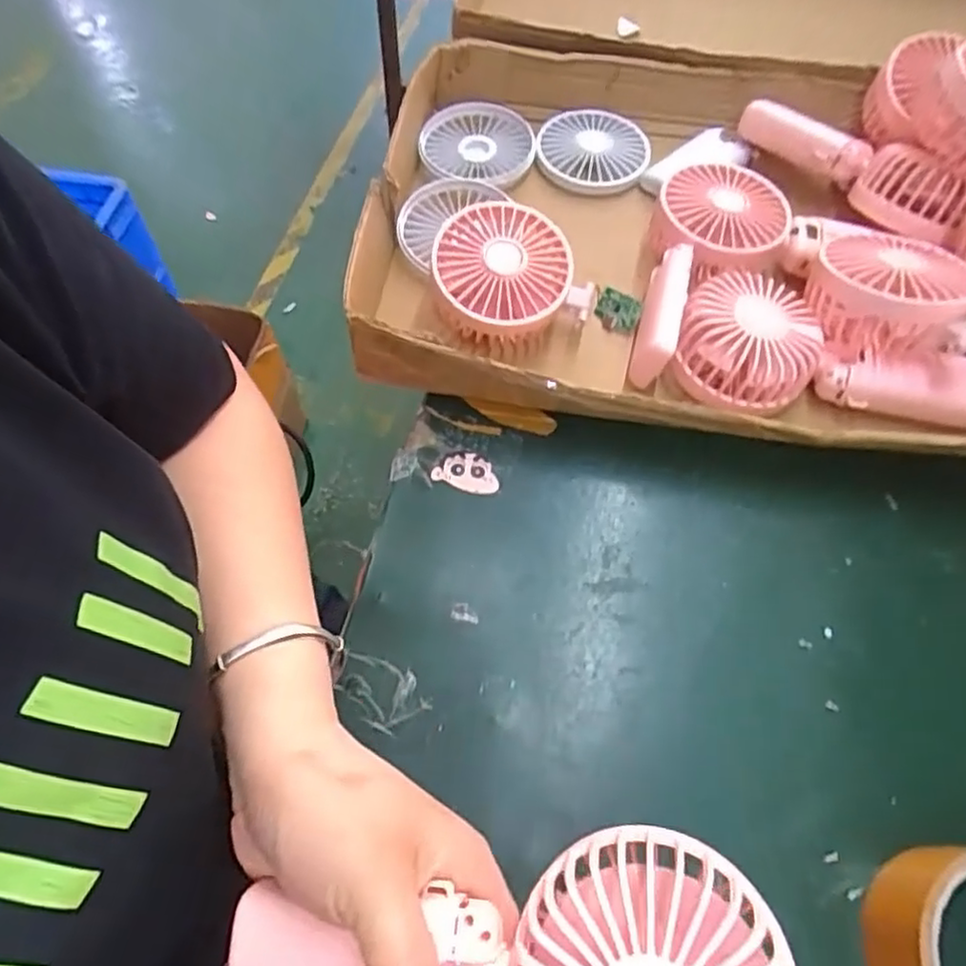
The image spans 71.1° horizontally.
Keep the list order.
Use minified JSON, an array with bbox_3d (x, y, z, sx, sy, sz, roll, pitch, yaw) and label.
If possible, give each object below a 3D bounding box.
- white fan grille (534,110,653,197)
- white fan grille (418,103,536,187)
[{"bbox_3d":[0.085,-0.259,0.526,0.083,0.015,0.078,9,68,1],"label":"white fan grille"},{"bbox_3d":[-0.004,-0.260,0.519,0.084,0.013,0.091,4,60,3],"label":"white fan grille"}]

